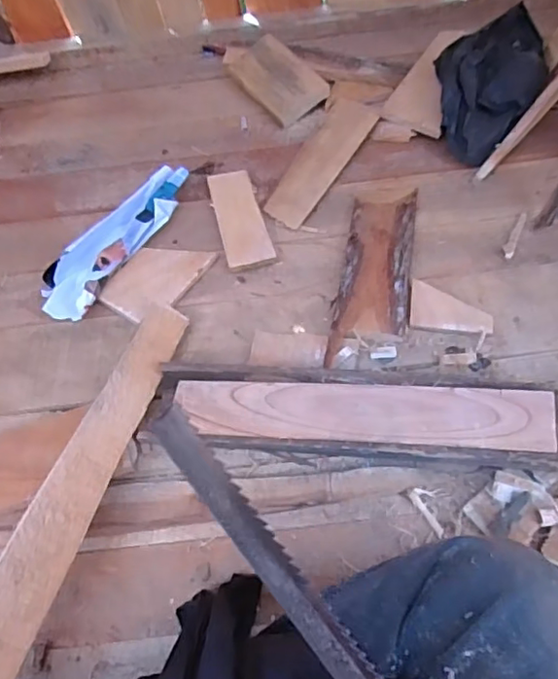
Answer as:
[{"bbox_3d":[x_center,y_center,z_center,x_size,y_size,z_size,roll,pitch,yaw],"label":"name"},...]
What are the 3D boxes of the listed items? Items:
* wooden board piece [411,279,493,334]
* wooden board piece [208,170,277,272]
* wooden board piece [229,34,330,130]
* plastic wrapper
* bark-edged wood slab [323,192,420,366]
[{"bbox_3d":[0.204,-0.036,0.708,0.094,0.021,0.057,8,58,10],"label":"wooden board piece"},{"bbox_3d":[-0.054,-0.168,0.813,0.063,0.015,0.179,-14,57,-5],"label":"wooden board piece"},{"bbox_3d":[-0.002,-0.412,0.942,0.094,0.017,0.155,-42,73,4],"label":"wooden board piece"},{"bbox_3d":[-0.216,-0.135,0.794,0.080,0.050,0.271,25,63,19],"label":"plastic wrapper"},{"bbox_3d":[0.122,-0.087,0.750,0.089,0.019,0.272,6,58,9],"label":"bark-edged wood slab"}]

